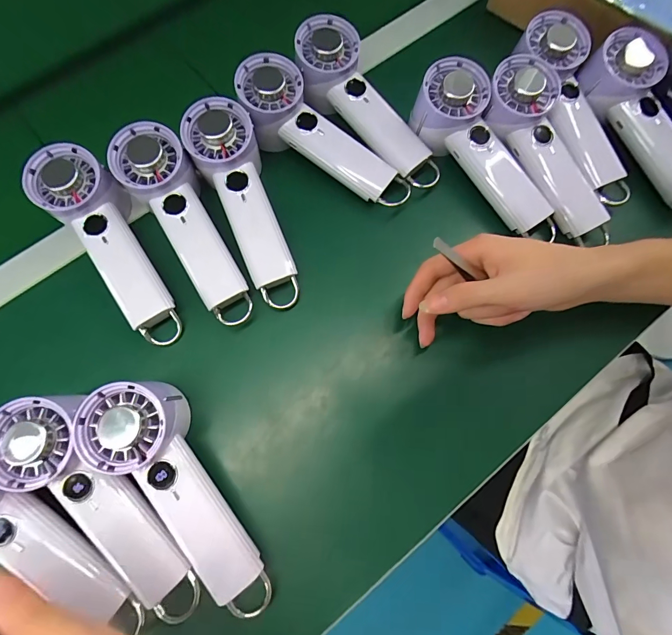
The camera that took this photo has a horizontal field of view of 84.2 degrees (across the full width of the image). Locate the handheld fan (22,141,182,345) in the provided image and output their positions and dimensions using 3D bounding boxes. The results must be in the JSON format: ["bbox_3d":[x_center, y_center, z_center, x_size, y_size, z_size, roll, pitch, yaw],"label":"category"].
[{"bbox_3d":[-0.202,-0.065,0.339,0.059,0.046,0.194,-32,90,-8],"label":"handheld fan"}]

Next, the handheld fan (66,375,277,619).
[{"bbox_3d":[-0.116,0.135,0.290,0.065,0.057,0.194,-35,90,-9],"label":"handheld fan"}]

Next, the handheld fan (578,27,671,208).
[{"bbox_3d":[0.307,-0.183,0.361,0.064,0.034,0.188,-25,87,-7],"label":"handheld fan"}]

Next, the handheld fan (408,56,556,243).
[{"bbox_3d":[0.140,-0.164,0.362,0.064,0.050,0.170,-37,91,-10],"label":"handheld fan"}]

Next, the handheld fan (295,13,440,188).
[{"bbox_3d":[0.029,-0.208,0.379,0.063,0.052,0.198,-41,93,-11],"label":"handheld fan"}]

